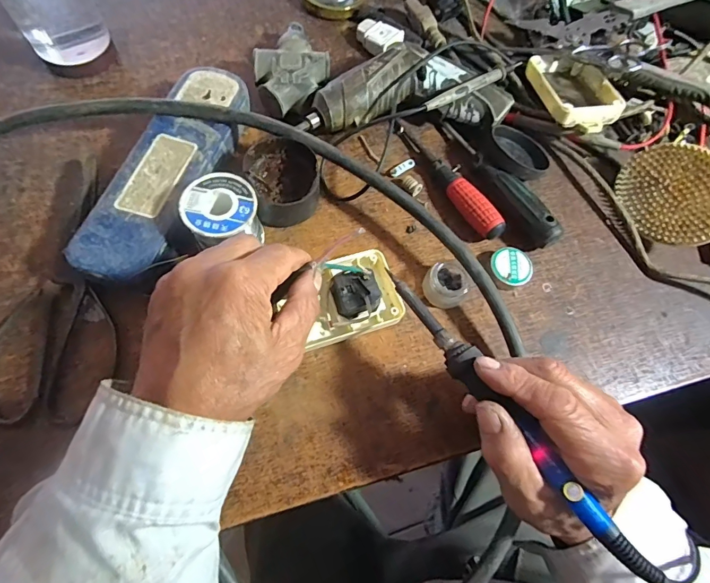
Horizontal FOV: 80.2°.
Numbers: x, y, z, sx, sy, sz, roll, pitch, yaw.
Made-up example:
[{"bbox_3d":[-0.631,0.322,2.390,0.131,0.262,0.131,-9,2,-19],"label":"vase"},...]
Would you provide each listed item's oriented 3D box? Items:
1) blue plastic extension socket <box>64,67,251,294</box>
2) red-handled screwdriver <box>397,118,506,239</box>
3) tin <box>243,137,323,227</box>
[{"bbox_3d":[-0.141,-0.092,0.334,0.065,0.033,0.197,16,68,5],"label":"blue plastic extension socket"},{"bbox_3d":[0.078,-0.102,0.366,0.022,0.020,0.143,-29,72,-13],"label":"red-handled screwdriver"},{"bbox_3d":[-0.057,-0.089,0.343,0.055,0.033,0.060,1,68,-2],"label":"tin"}]

